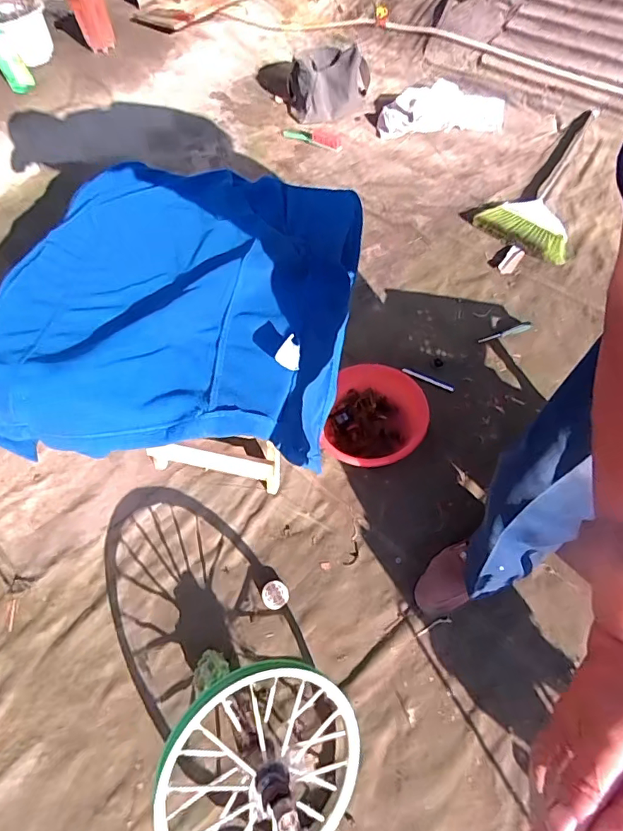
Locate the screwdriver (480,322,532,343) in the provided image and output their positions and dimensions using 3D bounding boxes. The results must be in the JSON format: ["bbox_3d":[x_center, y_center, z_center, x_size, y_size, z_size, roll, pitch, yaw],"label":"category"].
[{"bbox_3d":[0.519,-0.219,1.250,0.154,0.018,0.025,-19,58,-6],"label":"screwdriver"}]

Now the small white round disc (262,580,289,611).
[{"bbox_3d":[-0.074,0.367,0.958,0.055,0.024,0.055,-2,58,4],"label":"small white round disc"}]

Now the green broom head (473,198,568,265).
[{"bbox_3d":[0.687,-0.595,1.461,0.285,0.048,0.237,34,67,23],"label":"green broom head"}]

